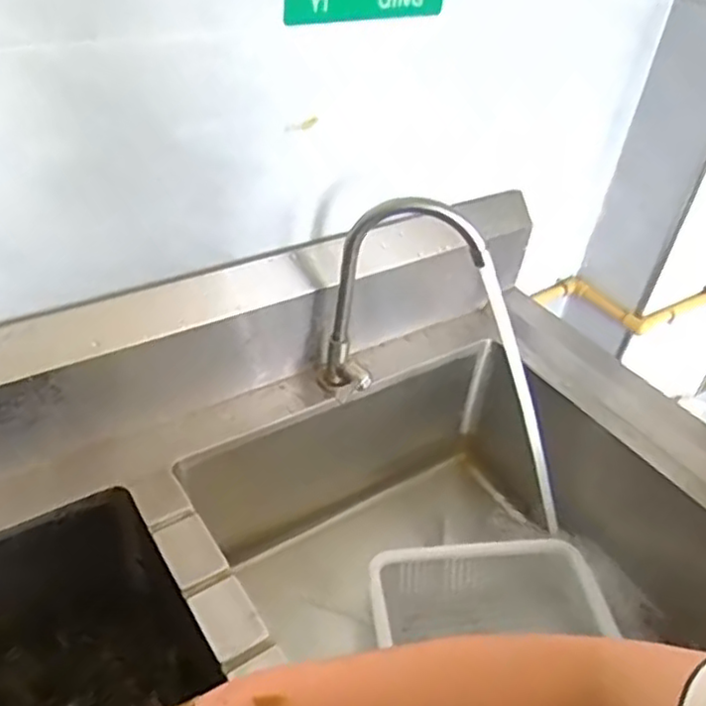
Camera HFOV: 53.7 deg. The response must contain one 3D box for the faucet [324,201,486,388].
[{"bbox_3d":[0.050,-0.049,0.811,0.161,0.279,0.052,17,40,11],"label":"faucet"}]

